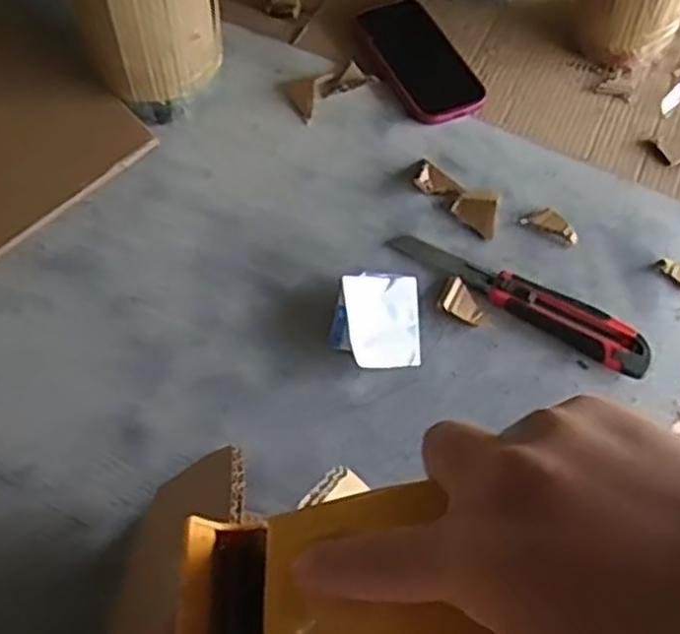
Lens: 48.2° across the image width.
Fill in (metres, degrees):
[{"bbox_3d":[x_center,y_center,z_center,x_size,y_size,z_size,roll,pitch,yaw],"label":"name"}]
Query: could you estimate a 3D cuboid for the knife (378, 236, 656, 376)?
[{"bbox_3d":[0.150,-0.020,0.637,0.228,0.014,0.039,30,63,15],"label":"knife"}]

